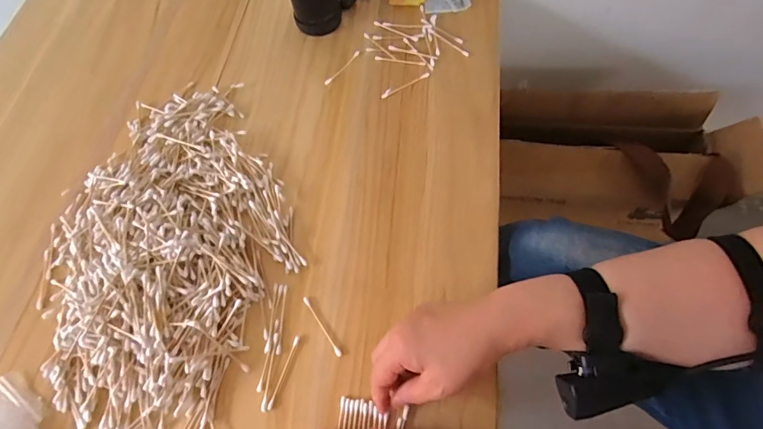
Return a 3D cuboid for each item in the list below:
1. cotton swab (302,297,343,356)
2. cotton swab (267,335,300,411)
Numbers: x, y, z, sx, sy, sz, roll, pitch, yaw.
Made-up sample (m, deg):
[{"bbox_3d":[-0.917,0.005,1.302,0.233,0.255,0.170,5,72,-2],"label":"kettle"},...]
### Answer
[{"bbox_3d":[-0.061,0.113,0.441,0.007,0.005,0.072,-33,65,-11],"label":"cotton swab"},{"bbox_3d":[-0.095,0.153,0.421,0.005,0.004,0.070,15,66,12],"label":"cotton swab"}]

